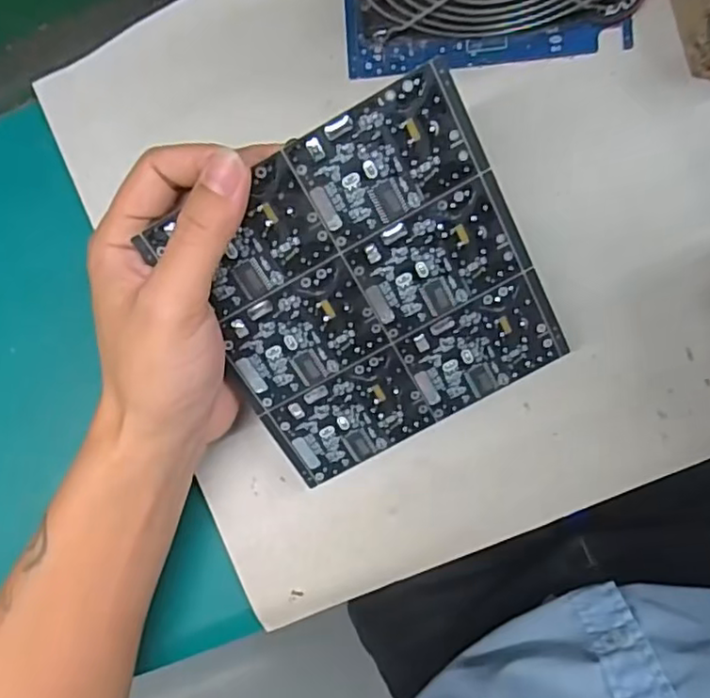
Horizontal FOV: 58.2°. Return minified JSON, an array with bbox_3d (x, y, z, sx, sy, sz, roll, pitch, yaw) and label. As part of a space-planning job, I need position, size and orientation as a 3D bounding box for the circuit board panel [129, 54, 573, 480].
[{"bbox_3d":[0.007,-0.021,0.271,0.132,0.004,0.138,-28,114,5],"label":"circuit board panel"}]

